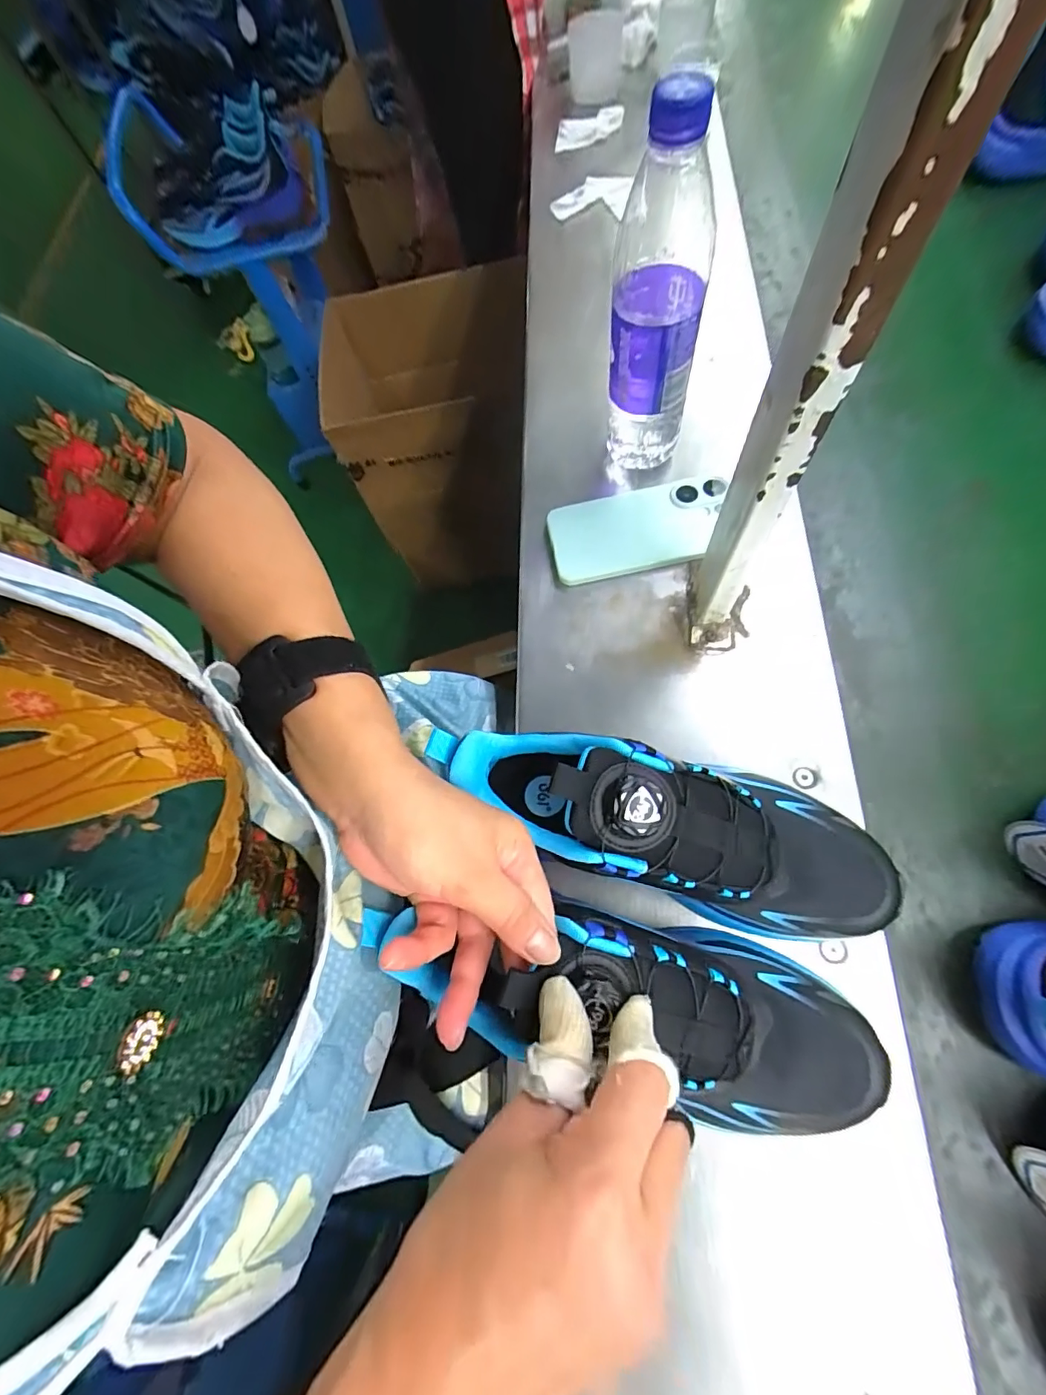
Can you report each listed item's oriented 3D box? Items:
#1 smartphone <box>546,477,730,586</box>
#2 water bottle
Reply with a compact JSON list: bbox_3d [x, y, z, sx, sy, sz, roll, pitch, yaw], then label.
[{"bbox_3d":[0.098,-0.145,0.429,0.149,0.009,0.076,-11,74,4],"label":"smartphone"},{"bbox_3d":[0.099,-0.277,0.359,0.070,0.225,0.070,6,71,9],"label":"water bottle"}]

